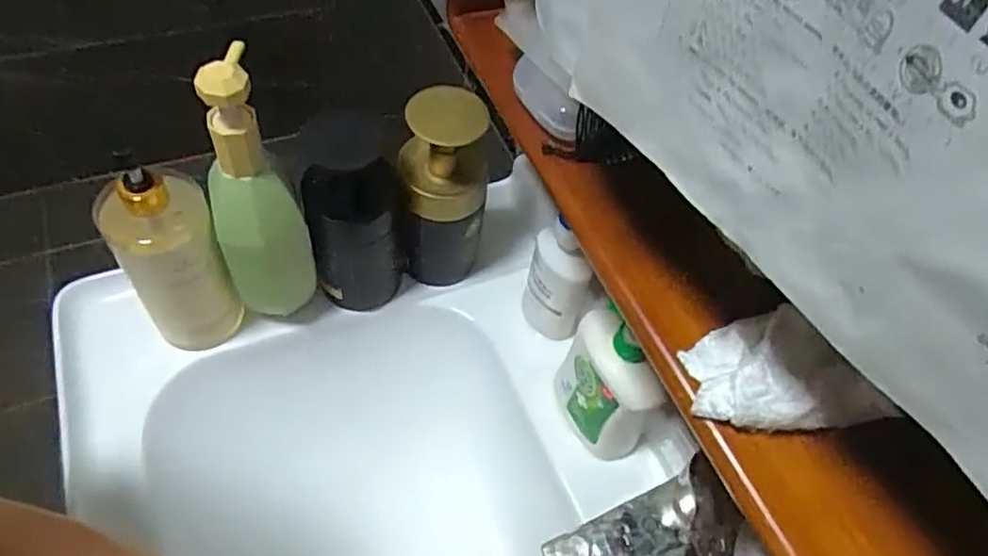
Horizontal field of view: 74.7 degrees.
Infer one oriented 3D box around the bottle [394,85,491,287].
[{"bbox_3d":[-0.050,-0.067,0.610,0.076,0.214,0.087,-5,56,-8],"label":"bottle"}]

